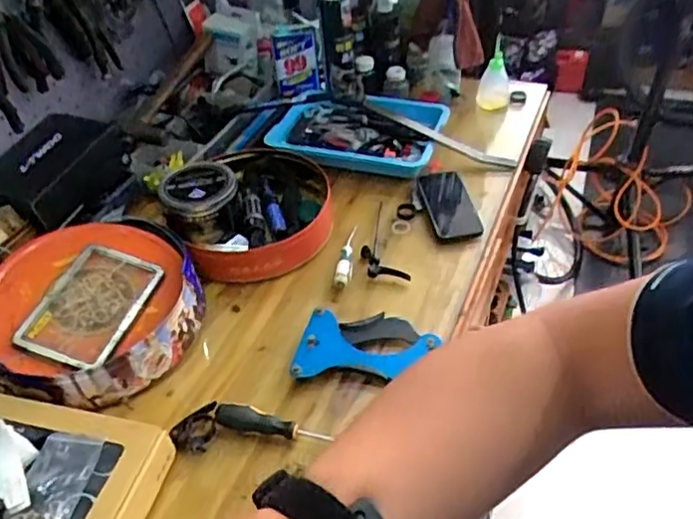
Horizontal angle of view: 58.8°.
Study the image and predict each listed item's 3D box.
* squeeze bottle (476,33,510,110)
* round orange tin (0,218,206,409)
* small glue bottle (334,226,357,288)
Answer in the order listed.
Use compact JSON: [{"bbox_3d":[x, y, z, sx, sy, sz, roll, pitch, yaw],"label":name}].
[{"bbox_3d":[0.327,-0.413,1.358,0.067,0.152,0.084,5,43,11],"label":"squeeze bottle"},{"bbox_3d":[-0.343,0.065,0.857,0.277,0.115,0.253,-22,45,-17],"label":"round orange tin"},{"bbox_3d":[0.002,-0.010,0.982,0.026,0.032,0.151,1,43,7],"label":"small glue bottle"}]

